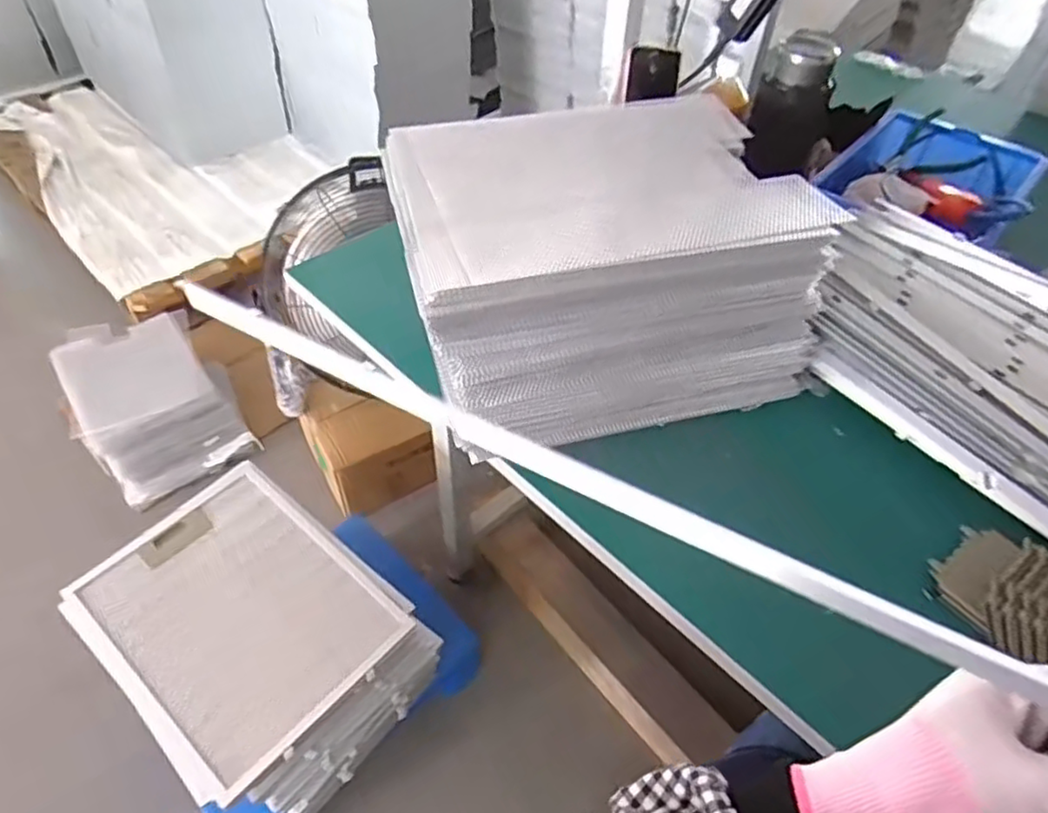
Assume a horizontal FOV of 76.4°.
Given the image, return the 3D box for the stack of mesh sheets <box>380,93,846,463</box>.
[{"bbox_3d":[0.069,-0.132,0.662,0.359,0.192,0.256,-10,50,-11],"label":"stack of mesh sheets"}]

